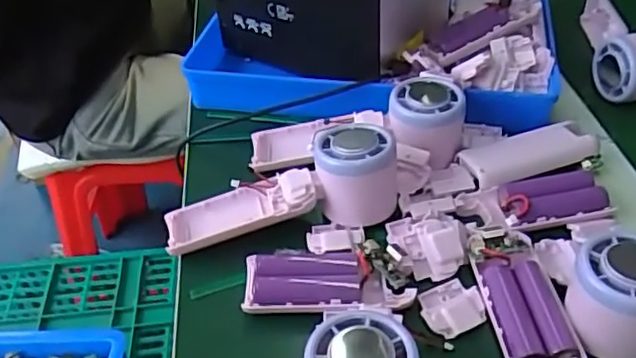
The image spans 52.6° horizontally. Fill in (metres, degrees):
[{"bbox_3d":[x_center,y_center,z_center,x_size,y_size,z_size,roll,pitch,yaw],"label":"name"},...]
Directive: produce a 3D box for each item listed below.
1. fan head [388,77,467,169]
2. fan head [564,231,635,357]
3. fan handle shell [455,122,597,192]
[{"bbox_3d":[0.082,-0.043,0.489,0.051,0.049,0.054,-1,40,1],"label":"fan head"},{"bbox_3d":[0.173,0.064,0.362,0.056,0.044,0.052,-12,41,-10],"label":"fan head"},{"bbox_3d":[0.157,-0.018,0.479,0.099,0.016,0.039,-13,41,-11],"label":"fan handle shell"}]

